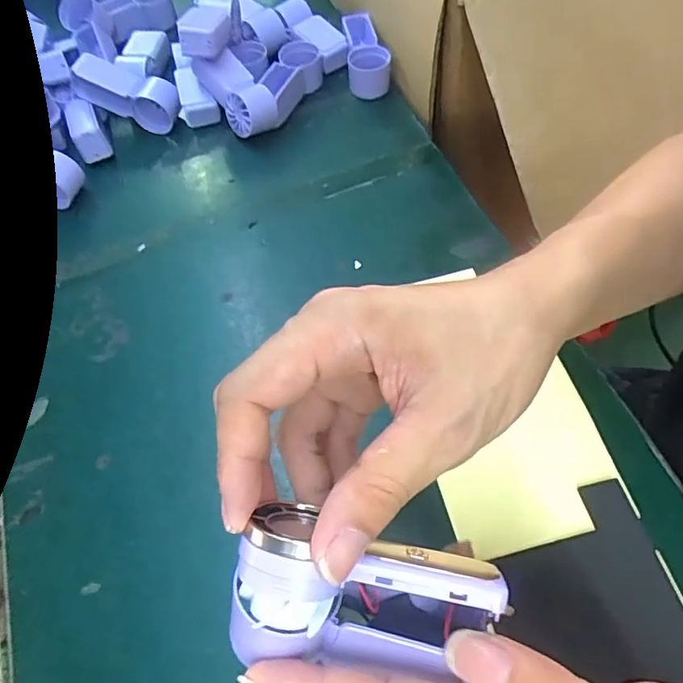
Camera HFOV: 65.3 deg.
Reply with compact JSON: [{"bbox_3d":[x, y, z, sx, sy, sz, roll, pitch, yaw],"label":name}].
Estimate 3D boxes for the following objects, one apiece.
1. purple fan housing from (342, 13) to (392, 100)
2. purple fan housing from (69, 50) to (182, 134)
[{"bbox_3d":[0.024,-0.278,0.518,0.038,0.034,0.092,-5,61,1],"label":"purple fan housing"},{"bbox_3d":[-0.195,-0.227,0.489,0.091,0.037,0.034,19,62,-11],"label":"purple fan housing"}]

